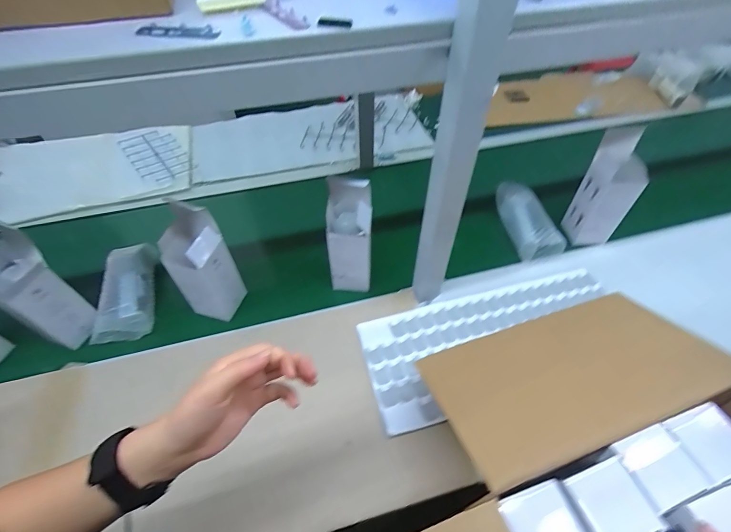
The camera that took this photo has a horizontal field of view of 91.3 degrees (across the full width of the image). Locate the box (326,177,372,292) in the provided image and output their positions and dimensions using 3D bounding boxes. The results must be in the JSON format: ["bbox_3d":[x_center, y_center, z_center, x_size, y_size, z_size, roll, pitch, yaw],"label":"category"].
[{"bbox_3d":[-0.028,-0.050,0.637,0.073,0.215,0.076,0,51,1],"label":"box"}]

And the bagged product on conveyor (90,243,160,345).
[{"bbox_3d":[-0.452,0.052,0.686,0.083,0.061,0.190,-10,52,-7],"label":"bagged product on conveyor"}]

